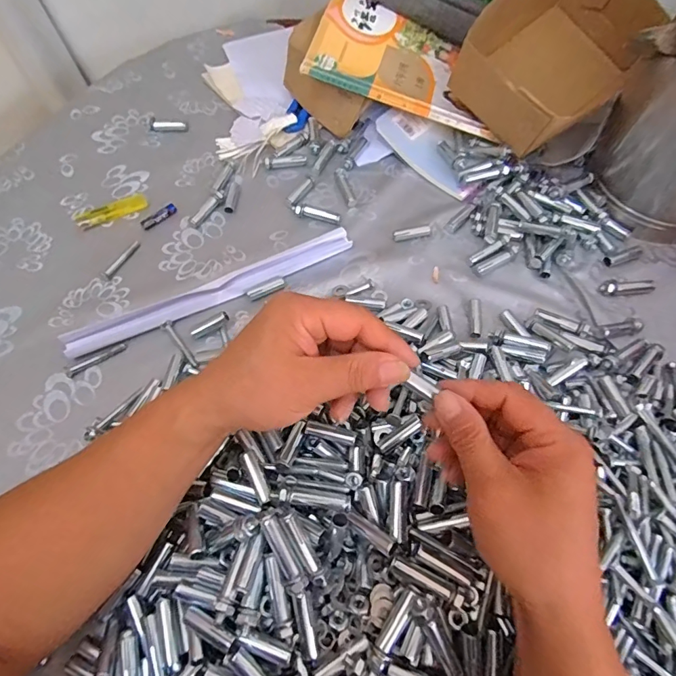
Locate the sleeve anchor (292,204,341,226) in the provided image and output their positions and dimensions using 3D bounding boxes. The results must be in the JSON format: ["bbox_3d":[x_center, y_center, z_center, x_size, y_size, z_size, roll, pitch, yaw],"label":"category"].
[{"bbox_3d":[-0.024,-0.137,0.490,0.054,0.007,0.012,18,64,10],"label":"sleeve anchor"}]

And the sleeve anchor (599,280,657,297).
[{"bbox_3d":[0.291,-0.053,0.445,0.056,0.015,0.014,-7,63,-3],"label":"sleeve anchor"}]

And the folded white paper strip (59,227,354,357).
[{"bbox_3d":[-0.122,-0.050,0.446,0.291,0.014,0.025,-24,65,-12],"label":"folded white paper strip"}]

